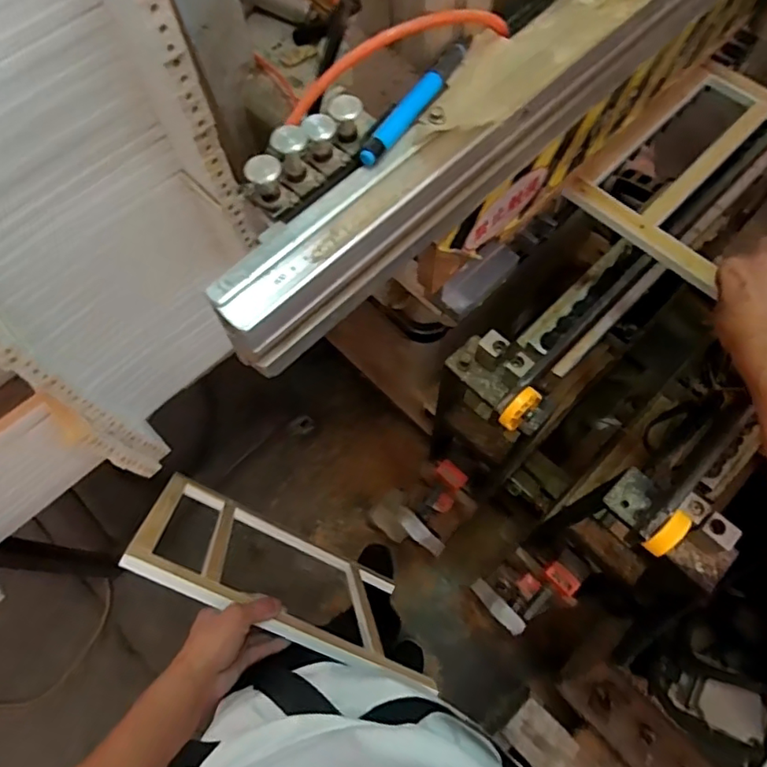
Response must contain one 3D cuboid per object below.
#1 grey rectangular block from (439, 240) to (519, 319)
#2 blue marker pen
[{"bbox_3d":[0.099,-0.109,0.579,0.039,0.017,0.094,40,75,16],"label":"grey rectangular block"},{"bbox_3d":[0.020,-0.174,0.339,0.014,0.013,0.112,28,72,13],"label":"blue marker pen"}]

